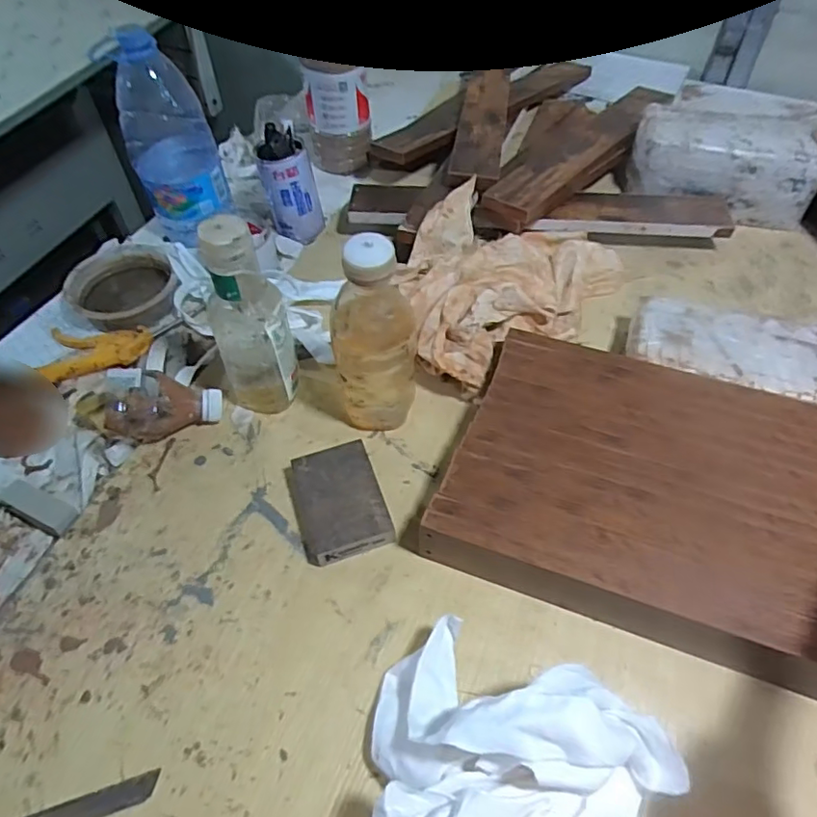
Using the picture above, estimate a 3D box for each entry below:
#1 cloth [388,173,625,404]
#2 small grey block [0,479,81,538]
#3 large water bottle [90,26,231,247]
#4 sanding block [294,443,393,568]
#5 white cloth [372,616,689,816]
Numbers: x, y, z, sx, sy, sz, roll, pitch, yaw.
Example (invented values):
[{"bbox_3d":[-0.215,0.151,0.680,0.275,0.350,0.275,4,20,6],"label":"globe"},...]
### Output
[{"bbox_3d":[0.102,-0.144,0.656,0.190,0.088,0.297,33,62,22],"label":"cloth"},{"bbox_3d":[-0.334,0.090,0.540,0.081,0.012,0.029,22,58,16],"label":"small grey block"},{"bbox_3d":[-0.283,-0.313,0.710,0.099,0.220,0.079,-18,55,-11],"label":"large water bottle"},{"bbox_3d":[-0.062,0.084,0.531,0.075,0.028,0.098,-17,56,-10],"label":"sanding block"},{"bbox_3d":[0.054,0.231,0.365,0.175,0.120,0.153,19,57,14],"label":"white cloth"}]

